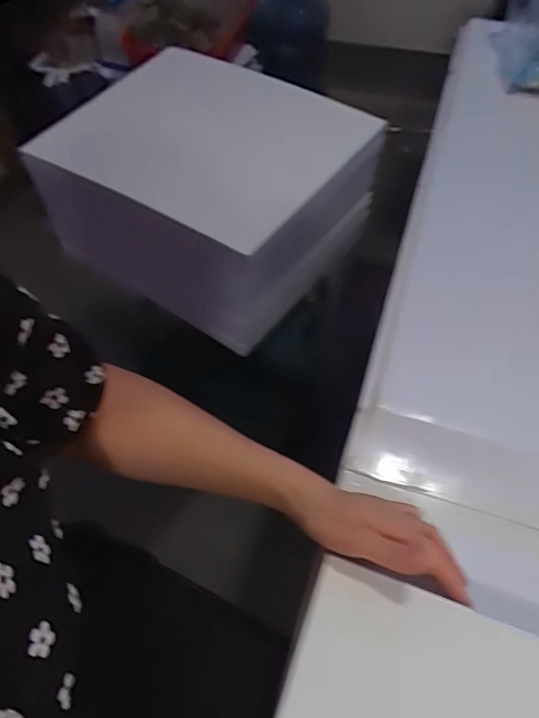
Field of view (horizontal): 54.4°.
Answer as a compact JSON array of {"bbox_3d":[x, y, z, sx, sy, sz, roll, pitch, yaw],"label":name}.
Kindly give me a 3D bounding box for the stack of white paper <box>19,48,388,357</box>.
[{"bbox_3d":[-0.097,-0.262,0.851,0.416,0.221,0.353,29,61,19],"label":"stack of white paper"}]

